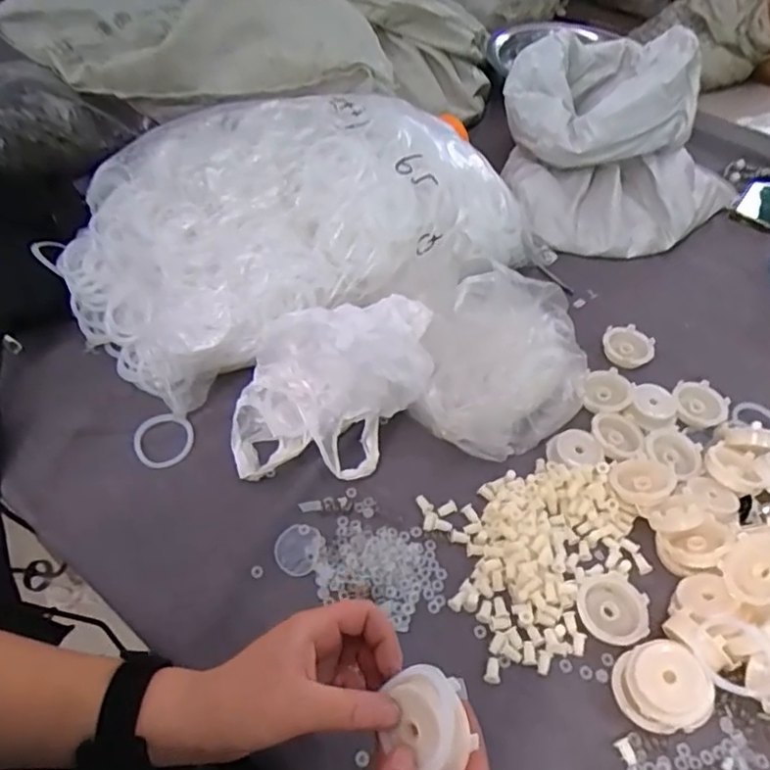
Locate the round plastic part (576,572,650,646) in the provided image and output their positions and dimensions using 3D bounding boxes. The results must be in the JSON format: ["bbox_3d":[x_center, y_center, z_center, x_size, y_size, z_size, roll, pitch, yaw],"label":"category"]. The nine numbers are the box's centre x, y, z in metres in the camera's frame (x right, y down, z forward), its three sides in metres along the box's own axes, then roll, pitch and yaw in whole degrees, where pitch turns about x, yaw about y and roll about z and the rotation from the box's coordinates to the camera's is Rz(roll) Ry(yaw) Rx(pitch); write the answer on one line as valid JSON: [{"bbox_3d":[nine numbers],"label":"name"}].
[{"bbox_3d":[0.178,0.175,0.474,0.054,0.011,0.053,2,50,-3],"label":"round plastic part"}]

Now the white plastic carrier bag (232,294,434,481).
[{"bbox_3d":[-0.048,0.002,0.522,0.164,0.130,0.113,0,50,-4],"label":"white plastic carrier bag"}]

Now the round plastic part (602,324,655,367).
[{"bbox_3d":[0.269,-0.044,0.667,0.051,0.017,0.046,9,50,3],"label":"round plastic part"}]

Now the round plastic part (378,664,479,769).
[{"bbox_3d":[0.025,0.175,0.314,0.044,0.020,0.047,17,75,30],"label":"round plastic part"}]

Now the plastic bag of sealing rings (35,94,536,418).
[{"bbox_3d":[-0.075,-0.162,0.626,0.497,0.163,0.284,-10,52,-13],"label":"plastic bag of sealing rings"}]

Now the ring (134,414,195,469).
[{"bbox_3d":[-0.202,0.051,0.553,0.052,0.006,0.052,-5,61,-12],"label":"ring"}]

